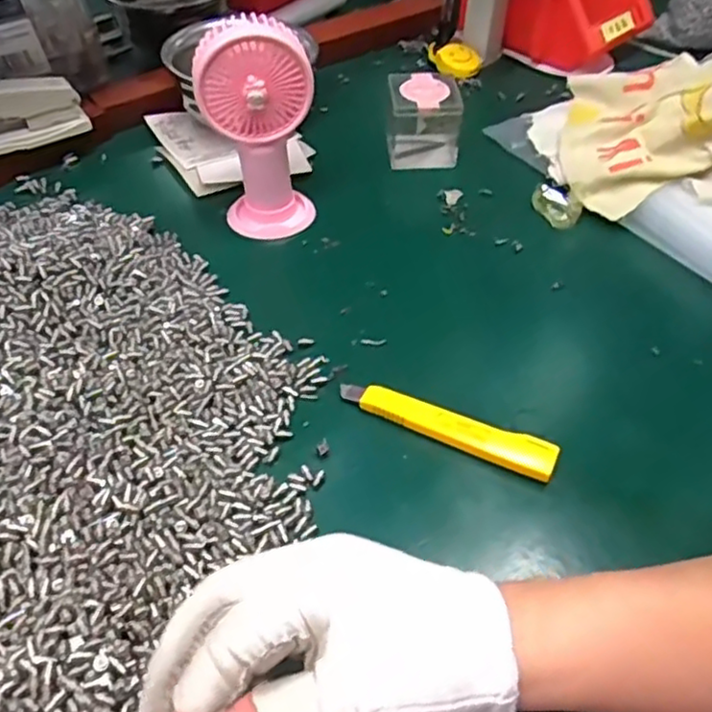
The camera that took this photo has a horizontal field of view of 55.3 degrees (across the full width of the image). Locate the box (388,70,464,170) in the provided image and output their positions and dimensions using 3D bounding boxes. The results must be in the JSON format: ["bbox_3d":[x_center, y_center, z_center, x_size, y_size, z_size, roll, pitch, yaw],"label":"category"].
[{"bbox_3d":[0.057,-0.199,0.570,0.056,0.055,0.061,0,48,-2],"label":"box"}]

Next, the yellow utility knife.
[{"bbox_3d":[0.049,0.041,0.386,0.126,0.014,0.020,18,50,14],"label":"yellow utility knife"}]

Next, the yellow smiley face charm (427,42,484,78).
[{"bbox_3d":[0.099,-0.297,0.681,0.055,0.017,0.045,5,77,10],"label":"yellow smiley face charm"}]

